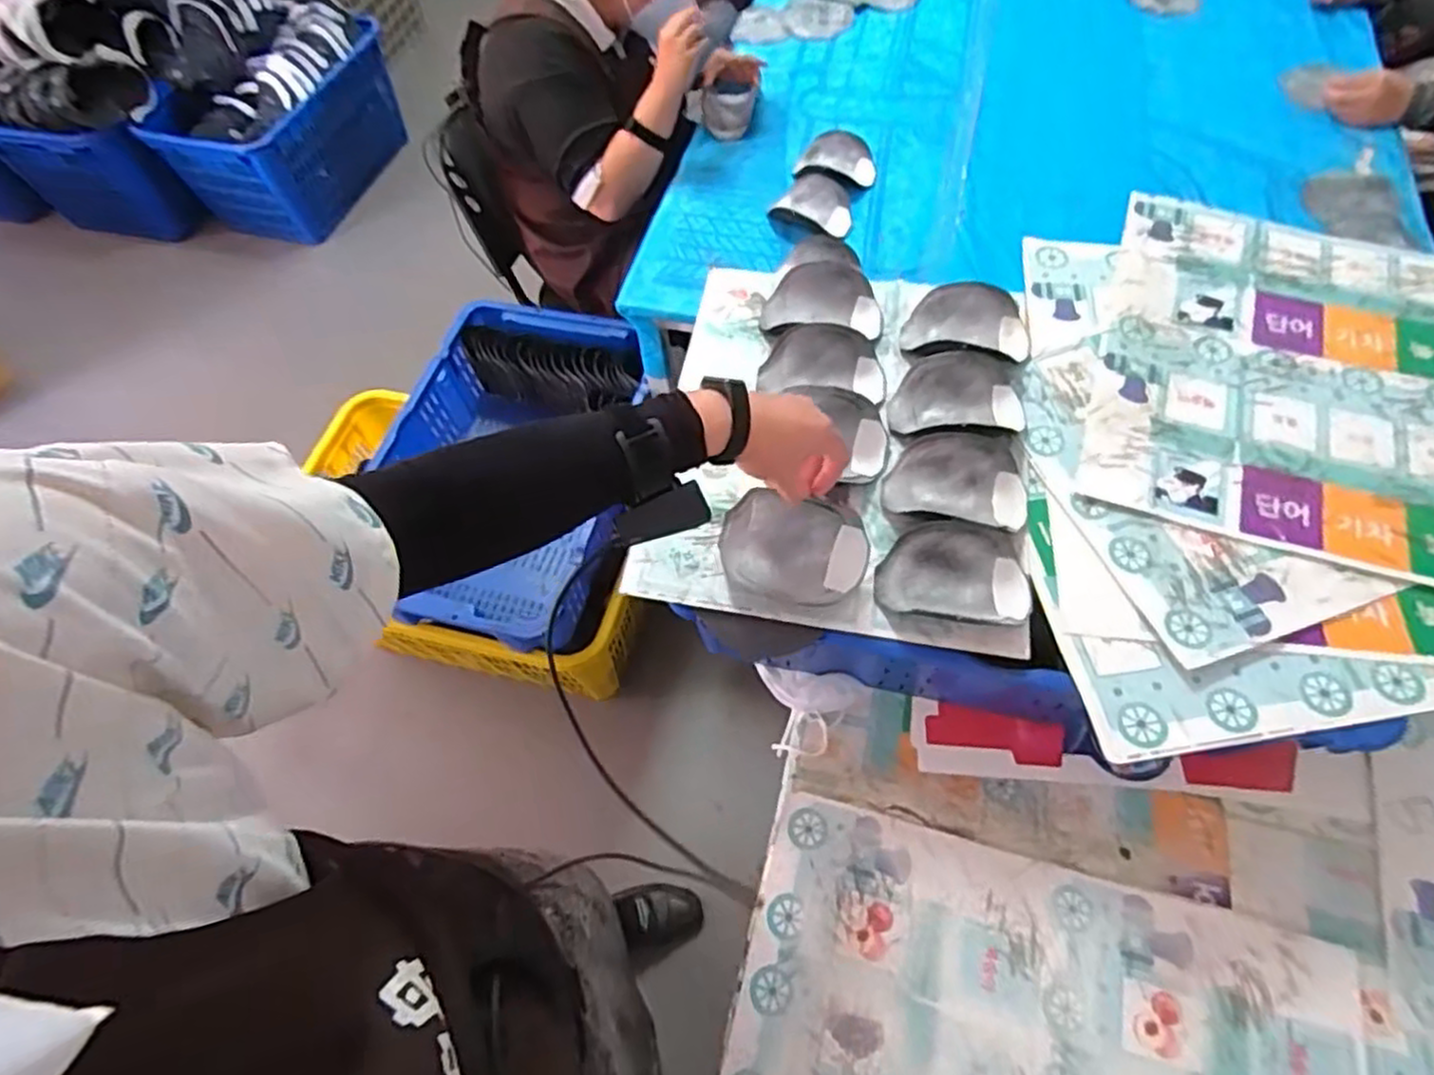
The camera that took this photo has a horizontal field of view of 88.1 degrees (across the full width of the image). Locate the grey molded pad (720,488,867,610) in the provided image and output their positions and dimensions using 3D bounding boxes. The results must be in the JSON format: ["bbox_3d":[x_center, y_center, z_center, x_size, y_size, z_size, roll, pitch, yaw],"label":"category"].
[{"bbox_3d":[0.070,0.012,0.712,0.141,0.052,0.091,9,62,9],"label":"grey molded pad"}]

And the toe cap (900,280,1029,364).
[{"bbox_3d":[0.291,-0.246,0.866,0.144,0.046,0.095,9,62,9],"label":"toe cap"}]

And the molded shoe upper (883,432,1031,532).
[{"bbox_3d":[0.242,-0.059,0.748,0.141,0.042,0.091,4,61,6],"label":"molded shoe upper"}]

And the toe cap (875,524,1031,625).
[{"bbox_3d":[0.227,0.038,0.706,0.140,0.035,0.094,14,63,12],"label":"toe cap"}]

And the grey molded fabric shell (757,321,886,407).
[{"bbox_3d":[0.120,-0.194,0.846,0.142,0.041,0.092,-2,61,3],"label":"grey molded fabric shell"}]

